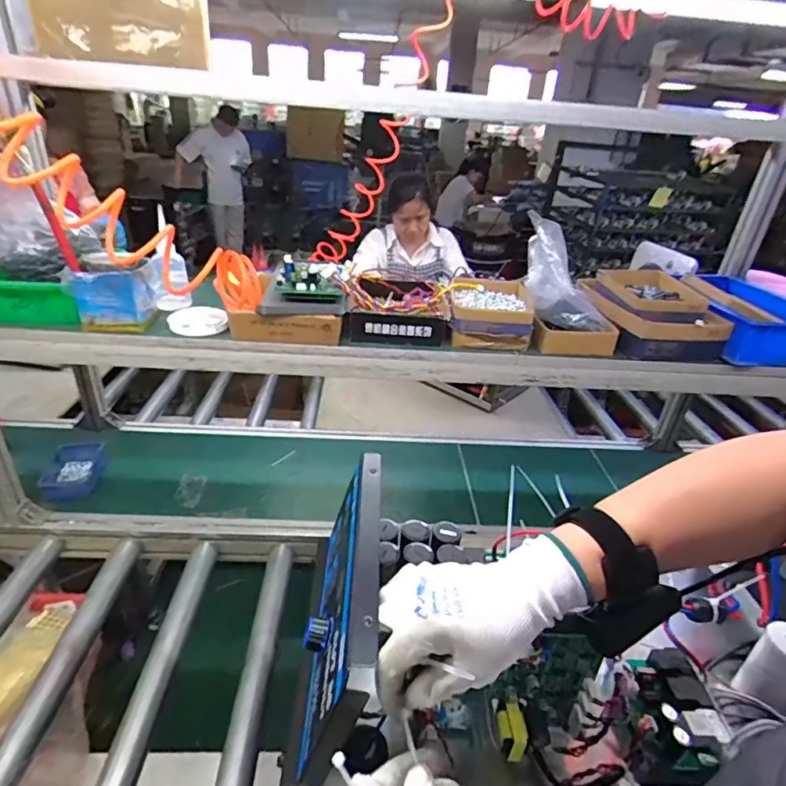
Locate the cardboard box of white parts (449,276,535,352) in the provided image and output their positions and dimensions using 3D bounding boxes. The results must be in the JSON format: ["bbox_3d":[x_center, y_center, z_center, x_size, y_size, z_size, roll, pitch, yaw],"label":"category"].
[{"bbox_3d":[0.182,-0.152,0.934,0.148,0.071,0.180,7,29,4],"label":"cardboard box of white parts"}]

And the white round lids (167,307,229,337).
[{"bbox_3d":[-0.346,-0.131,0.883,0.097,0.027,0.099,-3,30,-15],"label":"white round lids"}]

